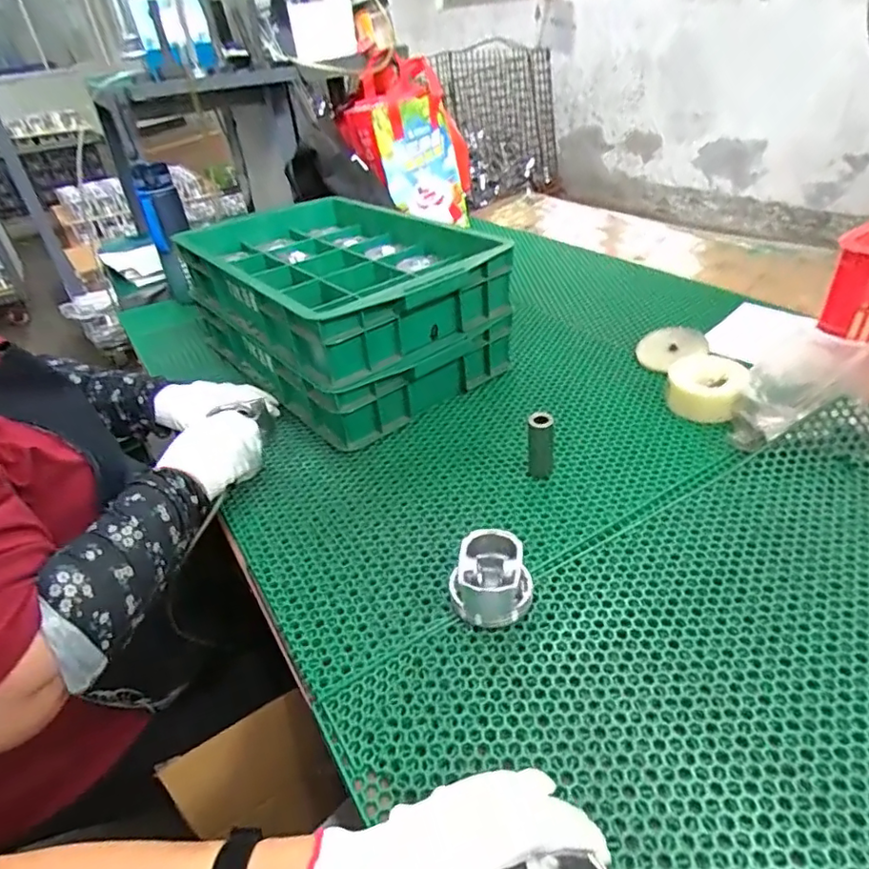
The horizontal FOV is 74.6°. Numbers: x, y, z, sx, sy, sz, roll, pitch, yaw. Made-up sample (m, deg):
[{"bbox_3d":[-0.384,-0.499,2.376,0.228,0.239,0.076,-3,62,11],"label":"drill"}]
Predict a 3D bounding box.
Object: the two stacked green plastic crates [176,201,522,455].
[{"bbox_3d":[-0.157,-0.225,0.925,0.335,0.191,0.528,-28,41,-26],"label":"two stacked green plastic crates"}]

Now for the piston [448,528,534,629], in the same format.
[{"bbox_3d":[0.051,0.134,0.526,0.072,0.052,0.076,-5,36,3],"label":"piston"}]

